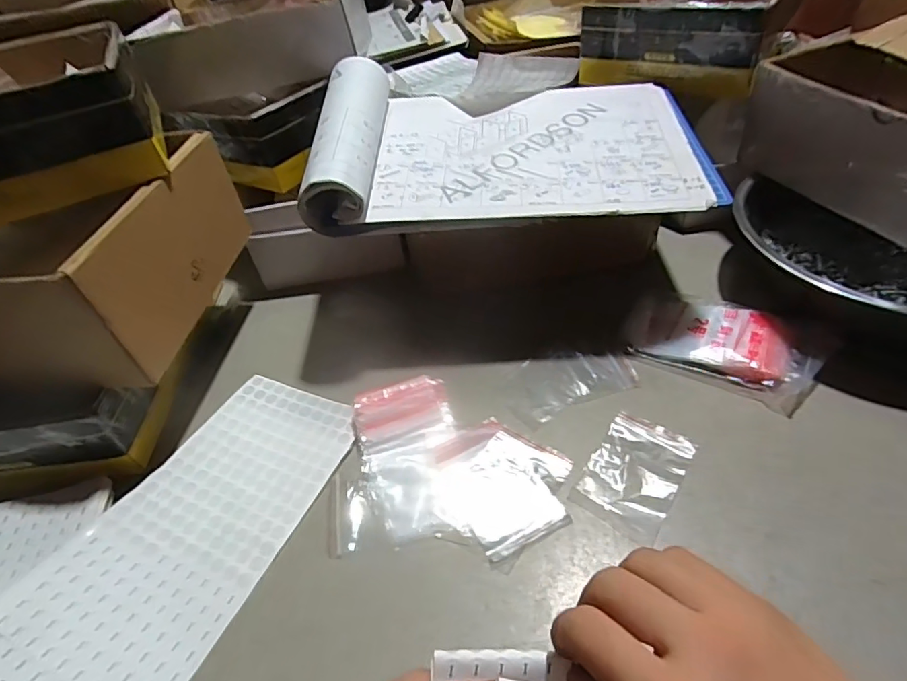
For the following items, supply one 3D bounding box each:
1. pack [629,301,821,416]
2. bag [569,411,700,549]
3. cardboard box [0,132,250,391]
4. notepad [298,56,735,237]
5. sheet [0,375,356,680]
[{"bbox_3d":[0.225,0.003,0.438,0.135,0.024,0.084,24,51,30],"label":"pack"},{"bbox_3d":[0.128,0.092,0.367,0.059,0.005,0.090,23,50,28],"label":"bag"},{"bbox_3d":[-0.344,-0.067,0.413,0.287,0.095,0.192,-3,44,7],"label":"cardboard box"},{"bbox_3d":[0.050,-0.182,0.448,0.317,0.059,0.223,-2,43,5],"label":"notepad"},{"bbox_3d":[-0.176,0.125,0.357,0.122,0.025,0.249,15,47,23],"label":"sheet"}]

